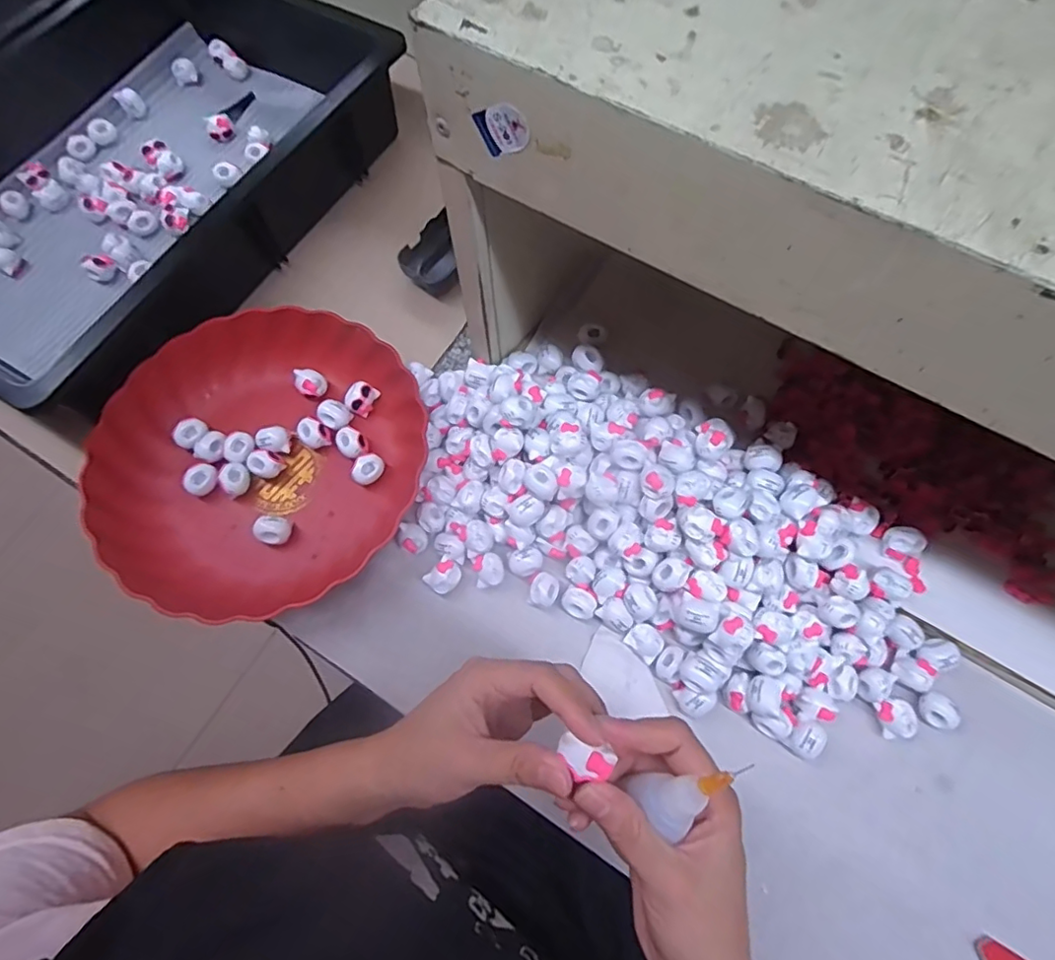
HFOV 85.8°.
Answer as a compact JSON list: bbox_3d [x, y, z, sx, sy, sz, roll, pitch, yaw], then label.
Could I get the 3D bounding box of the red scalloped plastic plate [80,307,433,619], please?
[{"bbox_3d":[-0.202,-0.018,0.447,0.237,0.060,0.229,0,67,0],"label":"red scalloped plastic plate"}]

